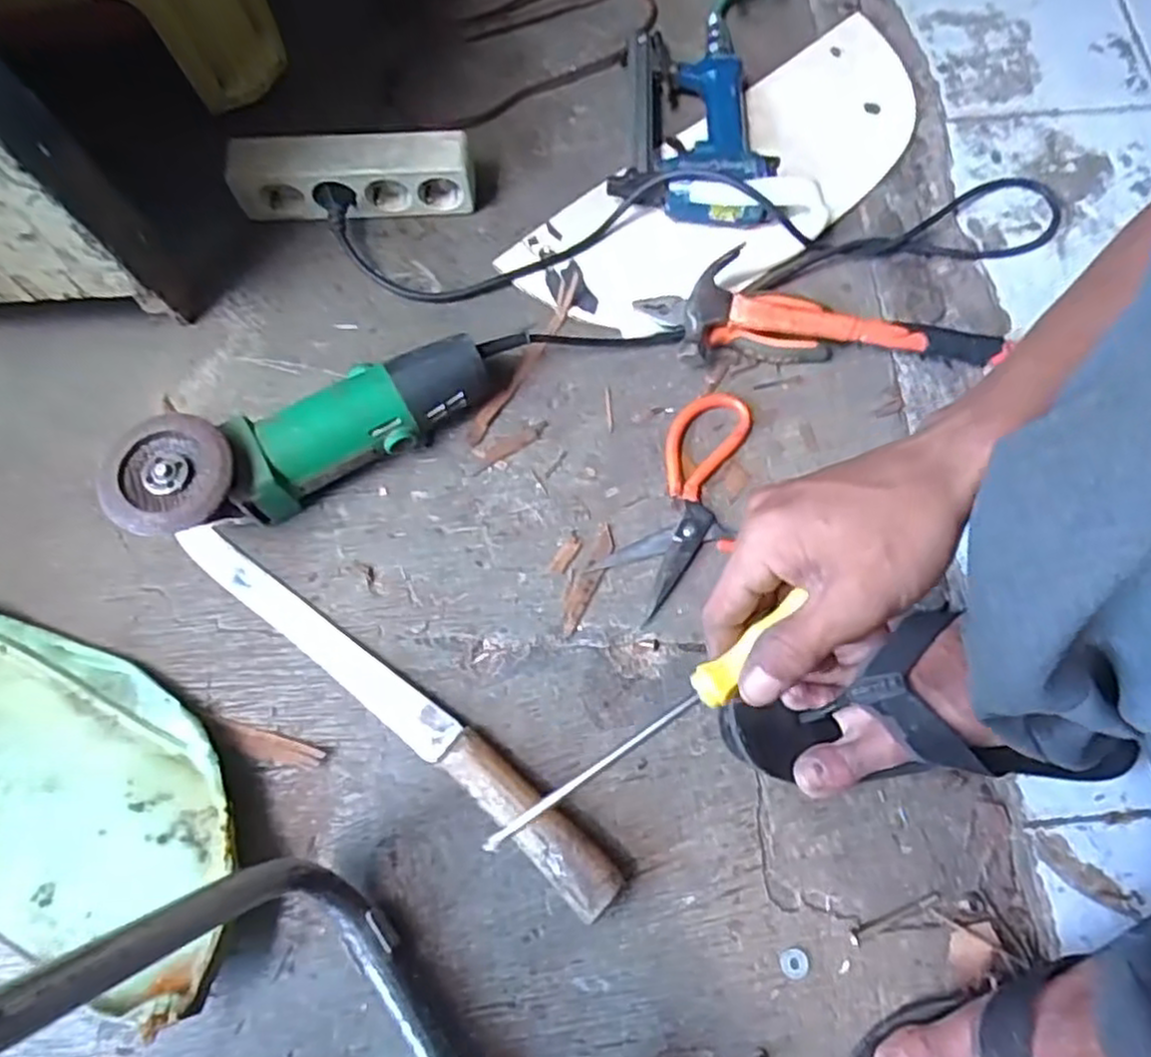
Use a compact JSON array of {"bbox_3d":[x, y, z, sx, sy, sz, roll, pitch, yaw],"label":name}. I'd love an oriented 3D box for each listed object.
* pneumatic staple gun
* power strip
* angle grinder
[{"bbox_3d":[0.112,-0.378,0.660,0.136,0.050,0.237,9,73,2],"label":"pneumatic staple gun"},{"bbox_3d":[-0.186,-0.298,0.629,0.198,0.061,0.047,0,73,-1],"label":"power strip"},{"bbox_3d":[-0.185,-0.066,0.538,0.257,0.092,0.073,-26,75,-9],"label":"angle grinder"}]

